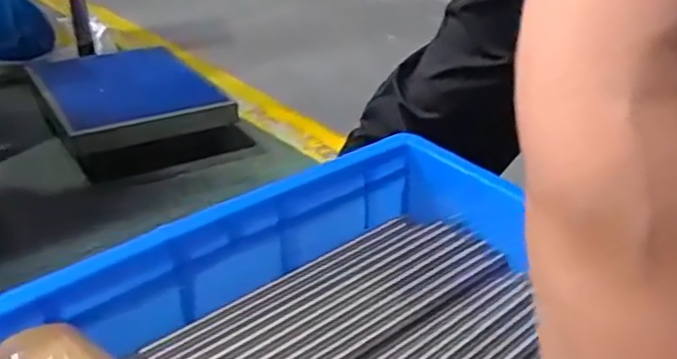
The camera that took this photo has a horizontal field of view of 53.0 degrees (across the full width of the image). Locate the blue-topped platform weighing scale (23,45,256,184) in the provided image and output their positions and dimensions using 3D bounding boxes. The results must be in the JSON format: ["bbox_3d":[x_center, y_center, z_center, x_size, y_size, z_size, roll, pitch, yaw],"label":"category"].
[{"bbox_3d":[-0.396,-0.142,1.319,0.314,0.123,0.337,-17,34,-30],"label":"blue-topped platform weighing scale"}]

